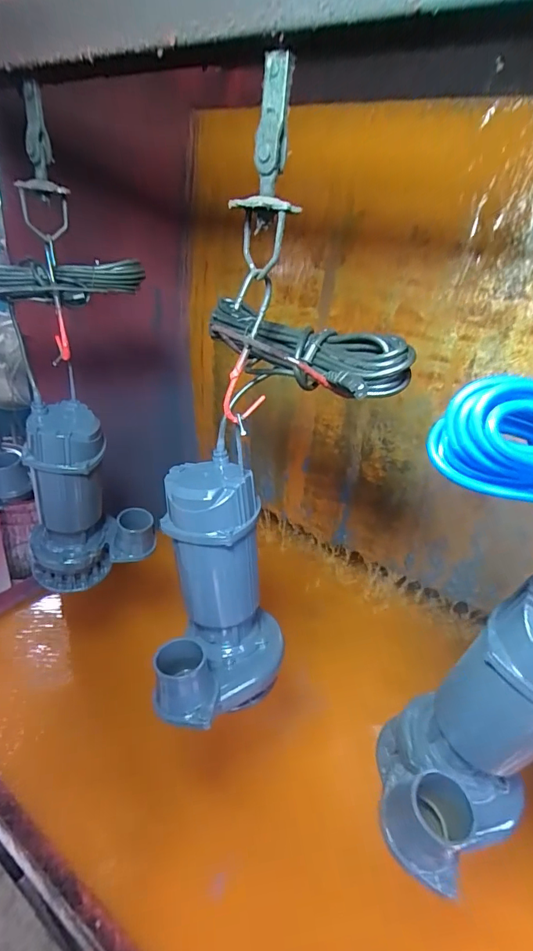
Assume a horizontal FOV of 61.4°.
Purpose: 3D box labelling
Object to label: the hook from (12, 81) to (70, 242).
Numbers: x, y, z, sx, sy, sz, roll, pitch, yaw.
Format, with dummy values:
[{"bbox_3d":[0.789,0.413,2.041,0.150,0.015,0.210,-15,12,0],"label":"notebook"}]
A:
[{"bbox_3d":[-0.324,-0.439,0.642,0.067,0.175,0.073,-6,30,-23],"label":"hook"}]

